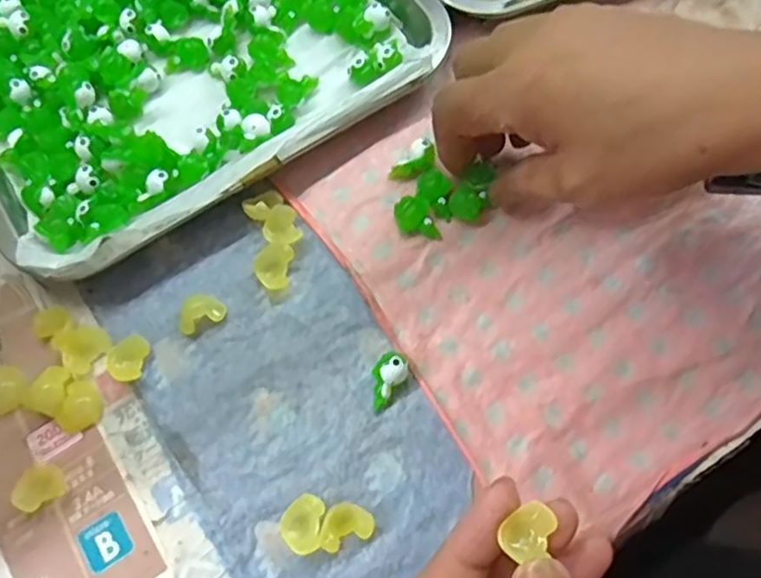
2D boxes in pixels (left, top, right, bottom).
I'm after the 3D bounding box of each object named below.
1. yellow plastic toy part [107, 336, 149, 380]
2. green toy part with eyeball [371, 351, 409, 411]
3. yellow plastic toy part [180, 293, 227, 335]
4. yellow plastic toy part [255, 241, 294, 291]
[{"bbox_3d":[-0.121,0.033,0.318,0.016,0.009,0.022,6,72,3],"label":"yellow plastic toy part"},{"bbox_3d":[0.002,0.042,0.308,0.014,0.015,0.025,33,76,11],"label":"green toy part with eyeball"},{"bbox_3d":[-0.089,0.011,0.326,0.022,0.008,0.017,-25,74,-7],"label":"yellow plastic toy part"},{"bbox_3d":[-0.053,-0.011,0.331,0.017,0.010,0.023,9,73,4],"label":"yellow plastic toy part"}]

